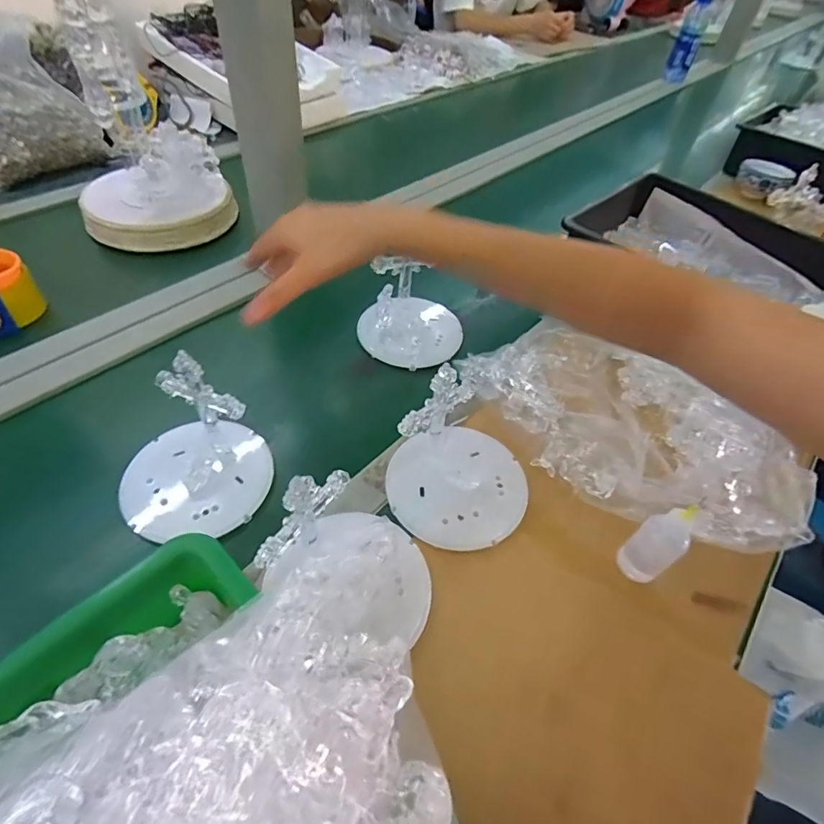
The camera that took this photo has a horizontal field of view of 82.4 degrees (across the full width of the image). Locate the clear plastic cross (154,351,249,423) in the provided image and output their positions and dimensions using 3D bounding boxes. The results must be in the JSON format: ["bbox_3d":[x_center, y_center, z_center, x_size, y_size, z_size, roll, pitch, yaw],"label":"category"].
[{"bbox_3d":[-0.178,-0.020,0.389,0.082,0.065,0.012,22,52,12],"label":"clear plastic cross"}]

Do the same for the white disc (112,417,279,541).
[{"bbox_3d":[-0.198,0.059,0.432,0.129,0.015,0.117,8,51,2],"label":"white disc"}]

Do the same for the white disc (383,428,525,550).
[{"bbox_3d":[0.043,0.067,0.440,0.124,0.012,0.123,2,51,-3],"label":"white disc"}]

